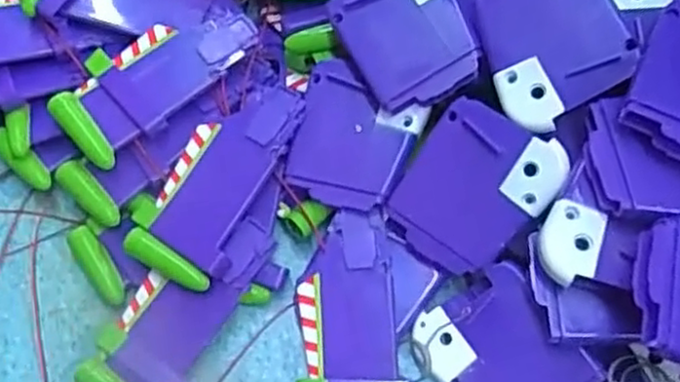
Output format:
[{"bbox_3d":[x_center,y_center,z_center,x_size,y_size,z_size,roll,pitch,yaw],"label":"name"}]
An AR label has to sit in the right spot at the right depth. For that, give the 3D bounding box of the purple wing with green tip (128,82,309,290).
[{"bbox_3d":[-0.052,-0.006,0.290,0.043,0.009,0.088,22,75,16],"label":"purple wing with green tip"}]

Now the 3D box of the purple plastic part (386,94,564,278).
[{"bbox_3d":[0.051,-0.001,0.273,0.050,0.004,0.061,39,105,13],"label":"purple plastic part"}]

